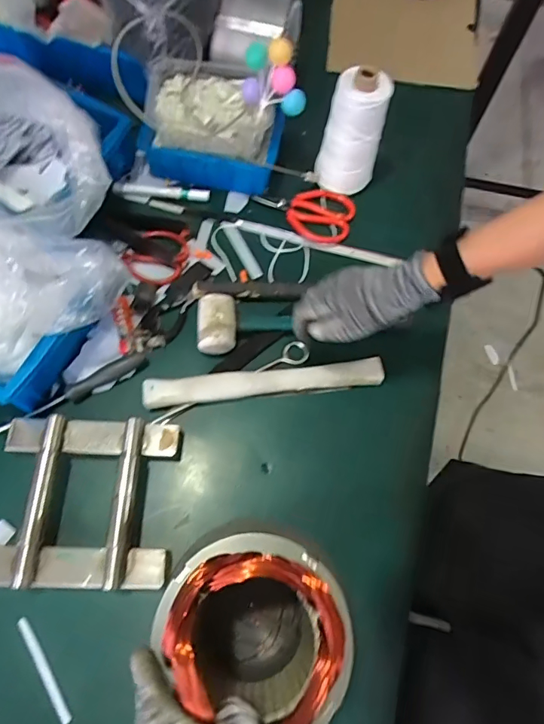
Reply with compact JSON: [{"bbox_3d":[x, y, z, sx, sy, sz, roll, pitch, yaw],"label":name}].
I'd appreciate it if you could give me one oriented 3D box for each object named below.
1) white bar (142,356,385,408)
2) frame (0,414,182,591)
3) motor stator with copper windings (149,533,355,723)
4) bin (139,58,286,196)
[{"bbox_3d":[-0.008,0.026,0.580,0.298,0.024,0.033,-6,68,-5],"label":"white bar"},{"bbox_3d":[-0.210,0.153,0.511,0.196,0.042,0.177,3,68,-1],"label":"frame"},{"bbox_3d":[-0.011,0.233,0.408,0.138,0.163,0.147,1,68,-2],"label":"motor stator with copper windings"},{"bbox_3d":[-0.085,-0.338,0.670,0.194,0.121,0.111,9,68,2],"label":"bin"}]

